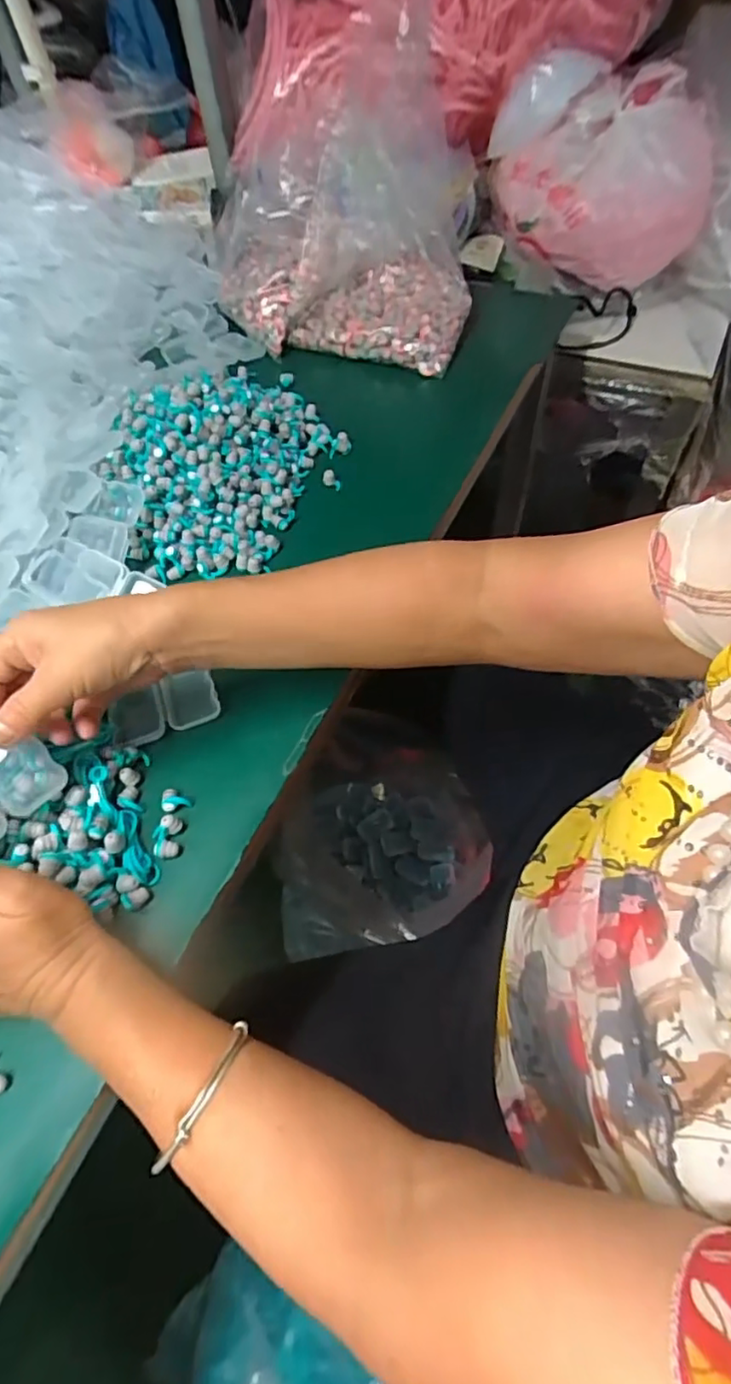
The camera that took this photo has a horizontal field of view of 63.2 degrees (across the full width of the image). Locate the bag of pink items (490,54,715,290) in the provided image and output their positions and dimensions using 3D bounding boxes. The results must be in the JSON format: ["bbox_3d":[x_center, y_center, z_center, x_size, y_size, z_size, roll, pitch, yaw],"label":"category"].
[{"bbox_3d":[0.294,-0.629,0.730,0.235,0.151,0.183,-19,59,-8],"label":"bag of pink items"}]

